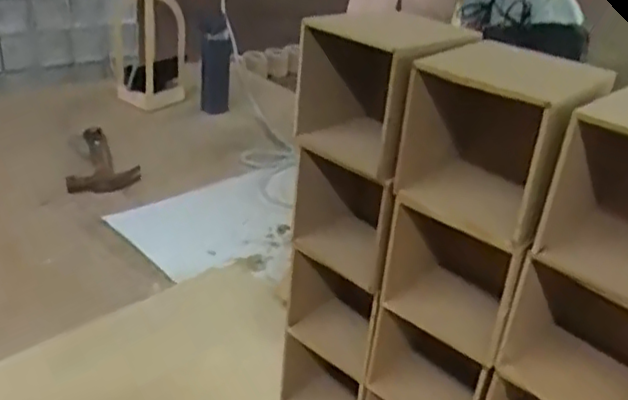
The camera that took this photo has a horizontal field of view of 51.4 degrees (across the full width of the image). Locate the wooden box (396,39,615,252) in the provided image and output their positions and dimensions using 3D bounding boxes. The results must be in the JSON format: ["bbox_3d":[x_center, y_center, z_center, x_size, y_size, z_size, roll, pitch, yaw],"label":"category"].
[{"bbox_3d":[0.141,-0.043,0.515,0.122,0.124,0.110,23,33,30],"label":"wooden box"}]

